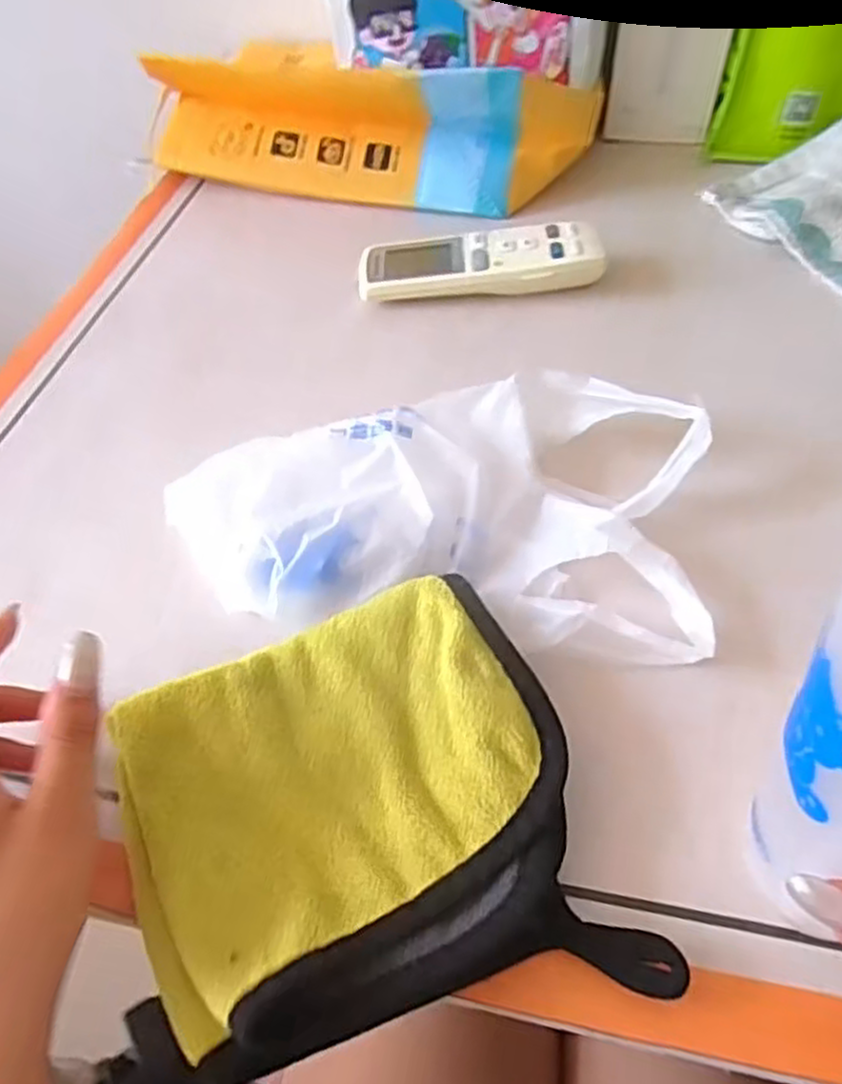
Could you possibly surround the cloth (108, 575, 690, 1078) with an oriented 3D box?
[{"bbox_3d":[-0.023,0.088,0.258,0.153,0.018,0.149,-16,52,-9],"label":"cloth"}]

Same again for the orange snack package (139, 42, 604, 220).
[{"bbox_3d":[-0.038,-0.301,0.544,0.308,0.080,0.078,8,52,10],"label":"orange snack package"}]

